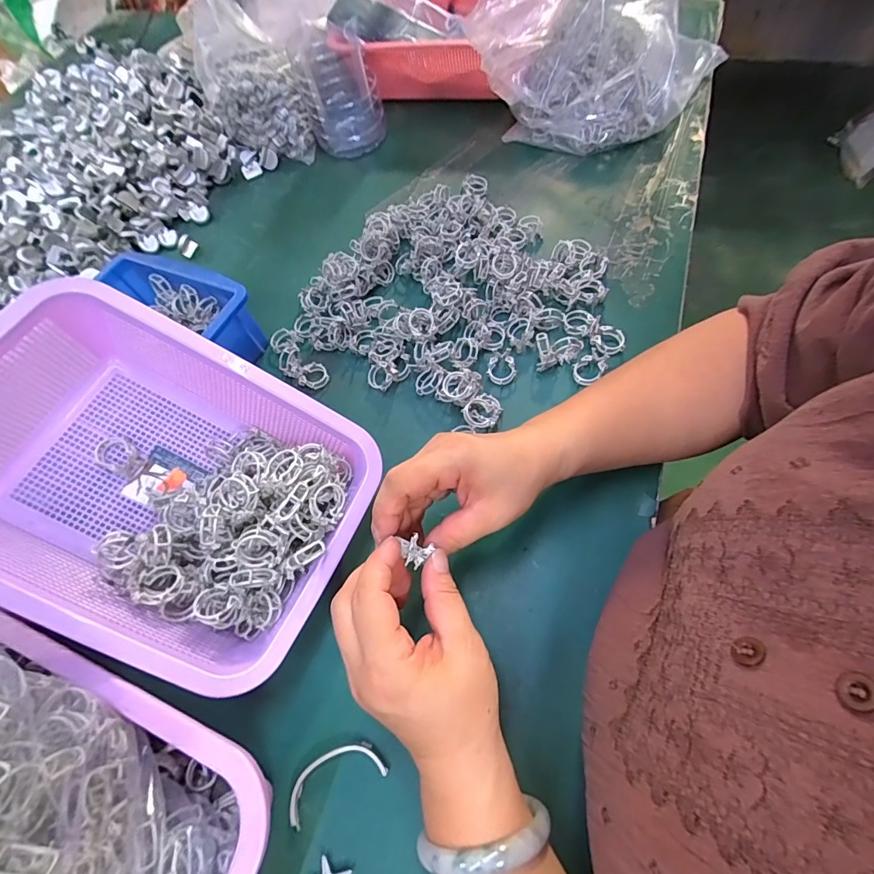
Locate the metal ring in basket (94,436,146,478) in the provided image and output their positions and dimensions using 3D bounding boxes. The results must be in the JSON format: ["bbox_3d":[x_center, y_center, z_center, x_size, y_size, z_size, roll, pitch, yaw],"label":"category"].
[{"bbox_3d":[-0.248,0.014,0.341,0.036,0.007,0.028,23,71,-4],"label":"metal ring in basket"}]

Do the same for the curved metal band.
[{"bbox_3d":[-0.066,0.217,0.278,0.066,0.008,0.028,-28,62,-7],"label":"curved metal band"}]

